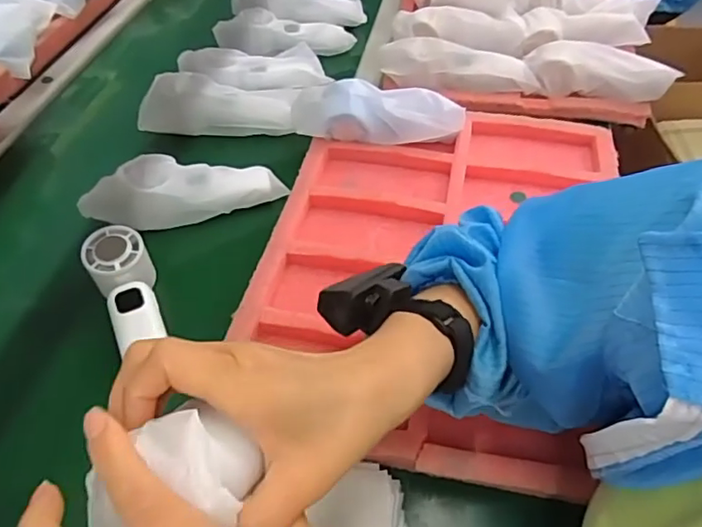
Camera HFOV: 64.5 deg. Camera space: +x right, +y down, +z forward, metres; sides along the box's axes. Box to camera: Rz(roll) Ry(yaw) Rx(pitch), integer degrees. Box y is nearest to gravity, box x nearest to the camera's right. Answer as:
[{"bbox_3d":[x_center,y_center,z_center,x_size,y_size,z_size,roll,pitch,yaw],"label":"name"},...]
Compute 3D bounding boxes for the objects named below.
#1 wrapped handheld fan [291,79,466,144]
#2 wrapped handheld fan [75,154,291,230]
[{"bbox_3d":[0.025,-0.161,0.629,0.188,0.054,0.065,8,49,8],"label":"wrapped handheld fan"},{"bbox_3d":[-0.177,-0.083,0.596,0.199,0.057,0.051,-11,49,-9],"label":"wrapped handheld fan"}]

